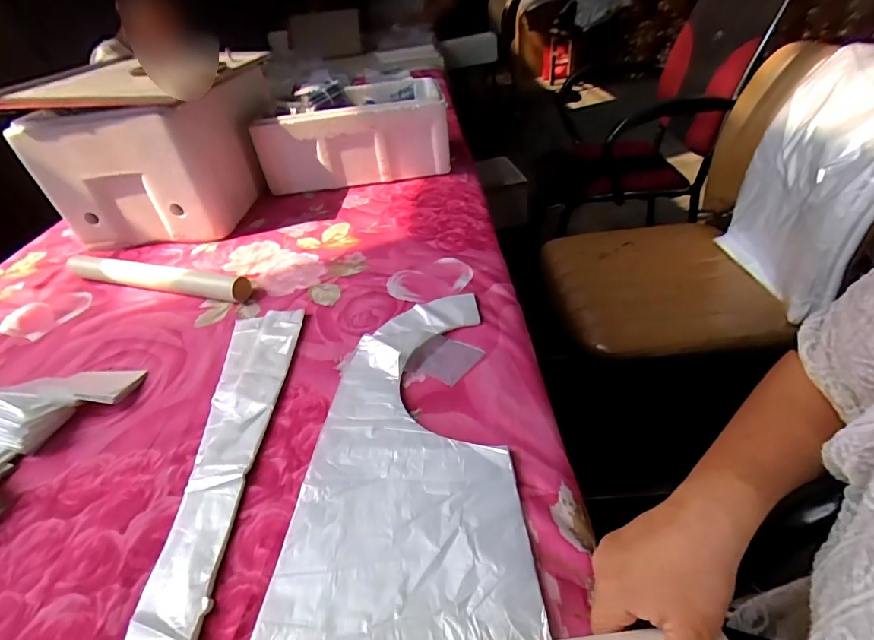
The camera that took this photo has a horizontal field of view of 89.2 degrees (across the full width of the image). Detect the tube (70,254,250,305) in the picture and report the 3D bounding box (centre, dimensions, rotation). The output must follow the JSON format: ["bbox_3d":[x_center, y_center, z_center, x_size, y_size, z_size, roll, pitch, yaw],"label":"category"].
[{"bbox_3d":[-0.458,-0.069,0.711,0.364,0.040,0.036,7,41,16],"label":"tube"}]

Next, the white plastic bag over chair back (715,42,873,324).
[{"bbox_3d":[0.660,-0.232,0.742,0.139,0.360,0.385,-2,39,8],"label":"white plastic bag over chair back"}]

